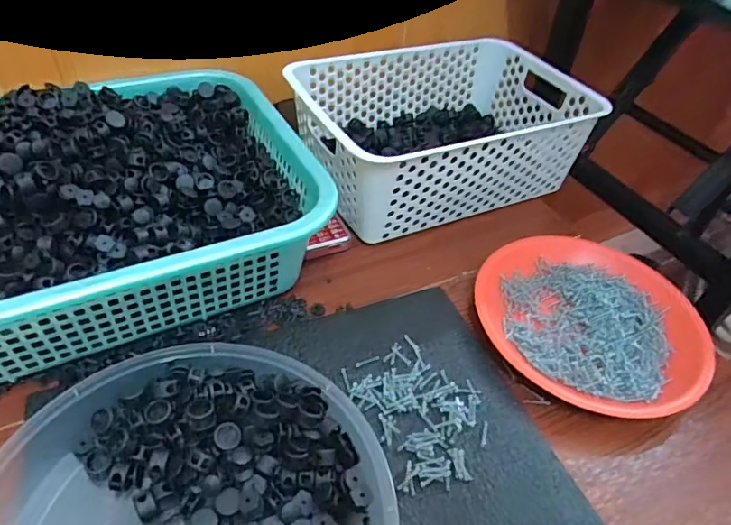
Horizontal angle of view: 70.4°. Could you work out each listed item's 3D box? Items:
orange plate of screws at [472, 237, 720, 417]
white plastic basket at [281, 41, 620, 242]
[{"bbox_3d":[0.198,0.049,0.458,0.193,0.029,0.174,36,52,26],"label":"orange plate of screws"},{"bbox_3d":[0.082,-0.148,0.592,0.294,0.114,0.202,-16,49,-22],"label":"white plastic basket"}]

